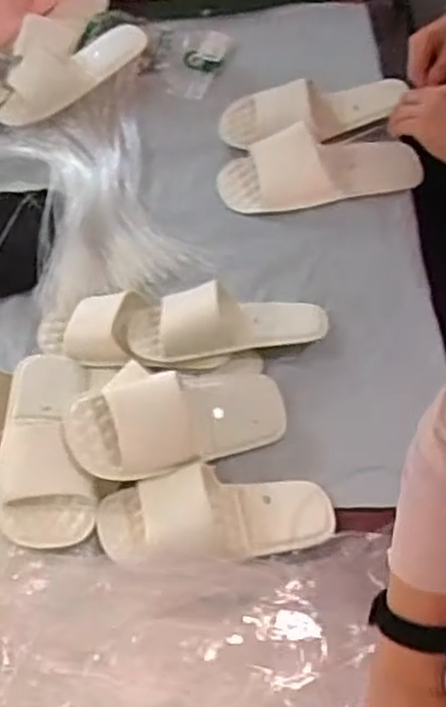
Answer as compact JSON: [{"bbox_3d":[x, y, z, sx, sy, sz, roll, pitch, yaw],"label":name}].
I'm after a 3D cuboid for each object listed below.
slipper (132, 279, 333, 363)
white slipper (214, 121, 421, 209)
[{"bbox_3d":[0.006,-0.038,0.835,0.229,0.052,0.088,-10,57,1],"label":"slipper"},{"bbox_3d":[0.130,-0.255,1.006,0.265,0.056,0.117,-14,57,-2],"label":"white slipper"}]

